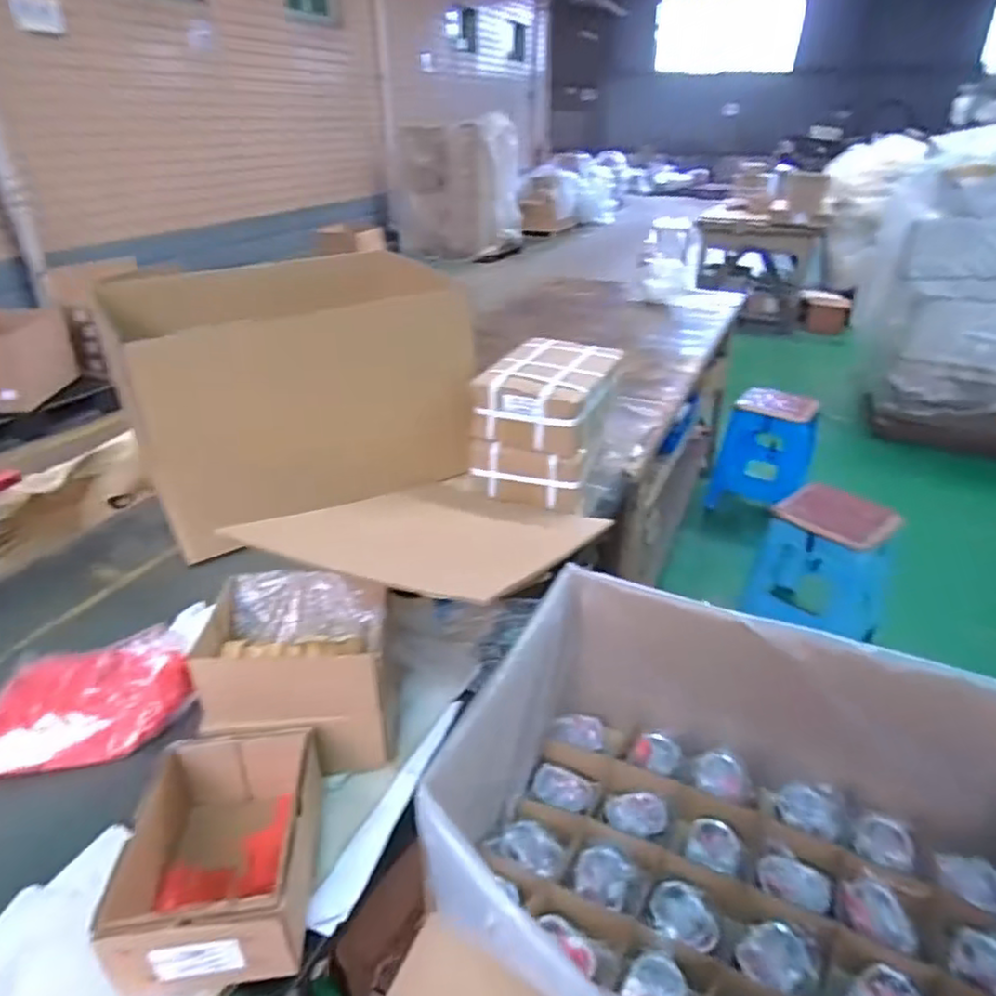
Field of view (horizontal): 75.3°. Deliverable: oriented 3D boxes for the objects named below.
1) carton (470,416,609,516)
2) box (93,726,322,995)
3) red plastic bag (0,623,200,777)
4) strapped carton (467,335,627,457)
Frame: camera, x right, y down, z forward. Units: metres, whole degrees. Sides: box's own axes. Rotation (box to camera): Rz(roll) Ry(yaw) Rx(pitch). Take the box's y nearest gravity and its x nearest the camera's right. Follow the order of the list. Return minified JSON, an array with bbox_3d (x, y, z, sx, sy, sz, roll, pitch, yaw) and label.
[{"bbox_3d":[0.090,-0.096,1.327,0.229,0.125,0.291,8,33,15],"label":"carton"},{"bbox_3d":[-0.257,0.341,0.618,0.148,0.111,0.206,-5,32,-6],"label":"box"},{"bbox_3d":[-0.507,0.254,0.787,0.240,0.092,0.116,-11,33,-14],"label":"red plastic bag"},{"bbox_3d":[0.100,-0.207,1.270,0.213,0.121,0.278,13,35,23],"label":"strapped carton"}]

